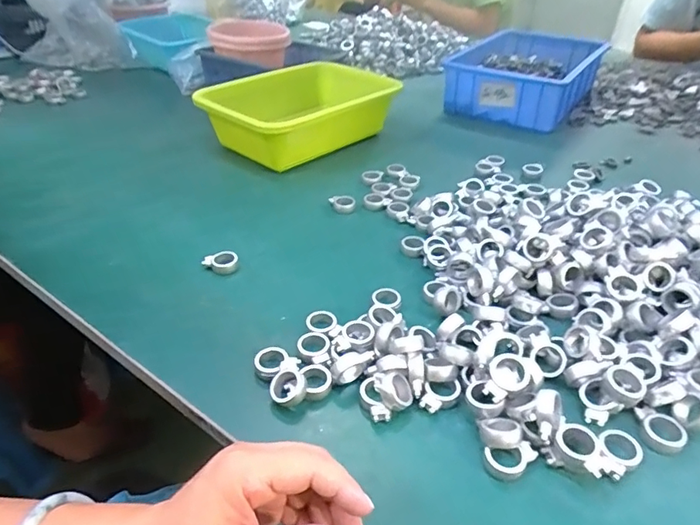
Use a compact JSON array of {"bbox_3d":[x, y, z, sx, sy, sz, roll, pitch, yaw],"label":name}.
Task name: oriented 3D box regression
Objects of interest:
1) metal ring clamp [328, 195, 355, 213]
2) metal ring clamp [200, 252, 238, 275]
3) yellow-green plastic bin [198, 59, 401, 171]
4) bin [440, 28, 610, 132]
[{"bbox_3d":[-0.009,-0.069,0.578,0.031,0.018,0.026,-2,36,-1],"label":"metal ring clamp"},{"bbox_3d":[-0.126,0.001,0.473,0.033,0.009,0.026,-9,37,-9],"label":"metal ring clamp"},{"bbox_3d":[-0.073,-0.210,0.706,0.275,0.095,0.181,-28,45,-32],"label":"yellow-green plastic bin"},{"bbox_3d":[0.316,-0.340,0.883,0.207,0.082,0.292,21,42,26],"label":"bin"}]

